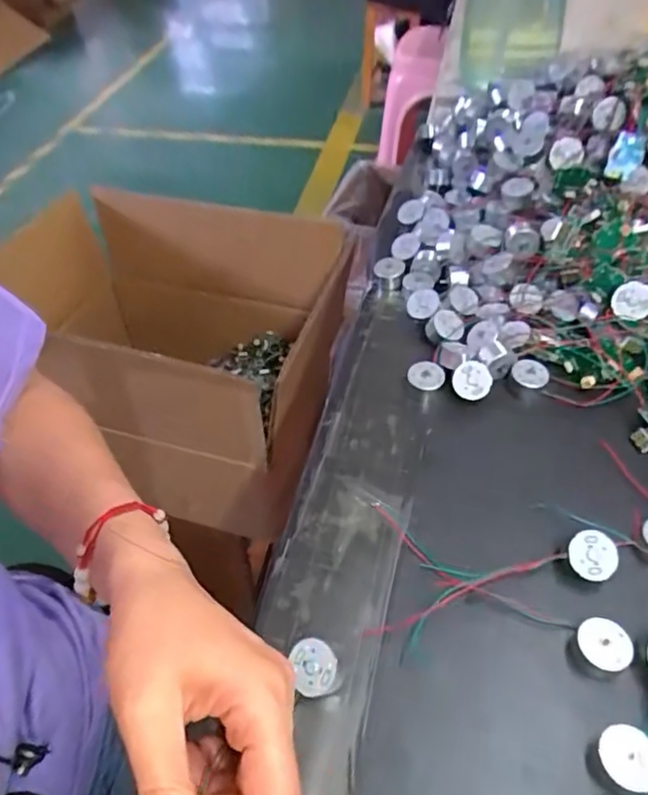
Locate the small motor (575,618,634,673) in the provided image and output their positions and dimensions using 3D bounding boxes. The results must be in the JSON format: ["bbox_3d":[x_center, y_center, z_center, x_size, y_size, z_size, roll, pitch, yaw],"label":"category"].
[{"bbox_3d":[0.130,0.114,0.275,0.021,0.010,0.023,-1,49,1],"label":"small motor"}]

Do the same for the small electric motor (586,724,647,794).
[{"bbox_3d":[0.125,0.150,0.246,0.024,0.015,0.023,-1,49,1],"label":"small electric motor"}]

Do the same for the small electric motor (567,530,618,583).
[{"bbox_3d":[0.135,0.080,0.302,0.025,0.012,0.025,16,83,-2],"label":"small electric motor"}]

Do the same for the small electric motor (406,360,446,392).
[{"bbox_3d":[0.068,-0.014,0.392,0.024,0.008,0.023,9,50,10],"label":"small electric motor"}]

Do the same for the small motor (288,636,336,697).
[{"bbox_3d":[-0.004,0.123,0.269,0.019,0.018,0.021,-13,50,-9],"label":"small motor"}]

